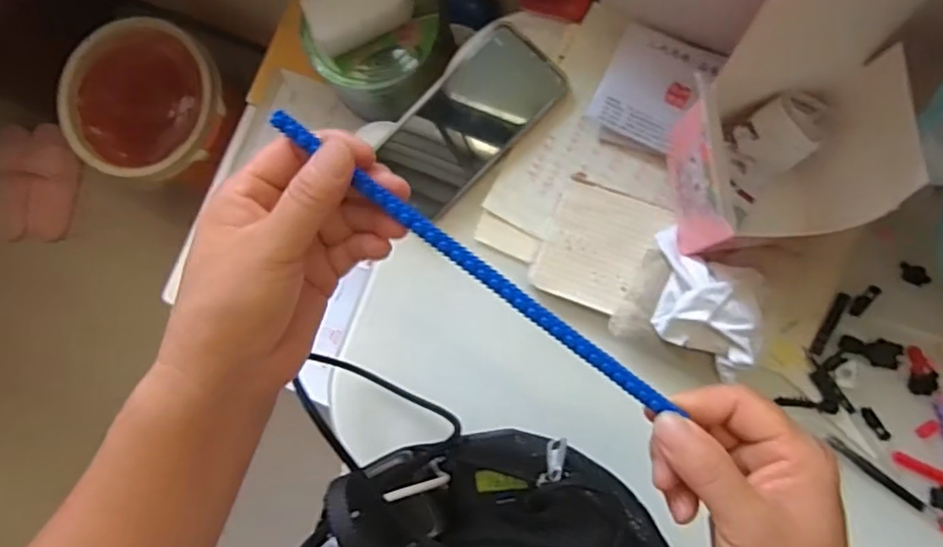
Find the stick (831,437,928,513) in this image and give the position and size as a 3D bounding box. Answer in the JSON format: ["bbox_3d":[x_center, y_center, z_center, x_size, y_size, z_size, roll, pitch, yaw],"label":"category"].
[{"bbox_3d":[0.285,0.141,0.445,0.075,0.004,0.008,38,92,7],"label":"stick"}]

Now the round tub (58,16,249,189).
[{"bbox_3d":[-0.540,-0.290,1.141,0.294,0.204,0.256,14,89,7],"label":"round tub"}]

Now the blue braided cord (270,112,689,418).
[{"bbox_3d":[0.000,-0.004,0.276,0.212,0.006,0.007,37,92,-2],"label":"blue braided cord"}]

